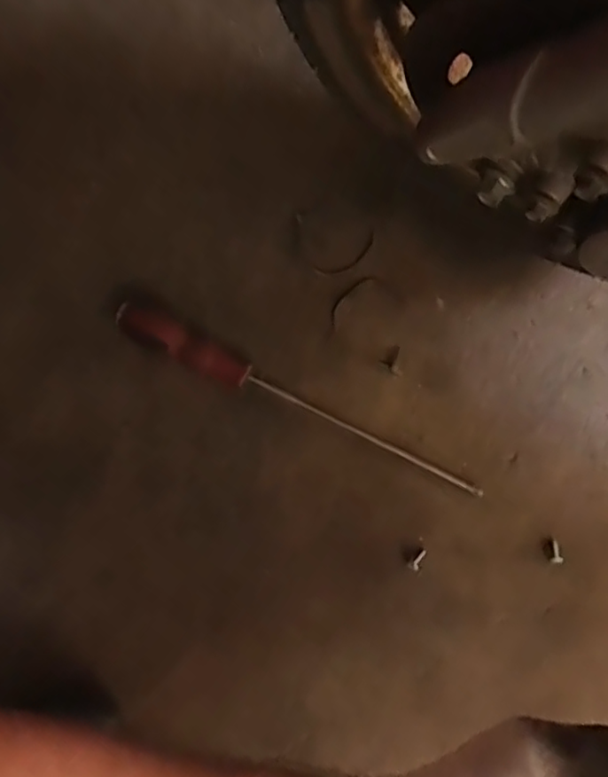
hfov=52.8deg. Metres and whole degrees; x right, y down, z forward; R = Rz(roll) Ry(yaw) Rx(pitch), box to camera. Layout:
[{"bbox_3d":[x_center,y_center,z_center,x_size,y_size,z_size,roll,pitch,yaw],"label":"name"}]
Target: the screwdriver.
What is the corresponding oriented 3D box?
[{"bbox_3d":[-0.002,0.007,0.460,0.296,0.033,0.025,24,80,4],"label":"screwdriver"}]

